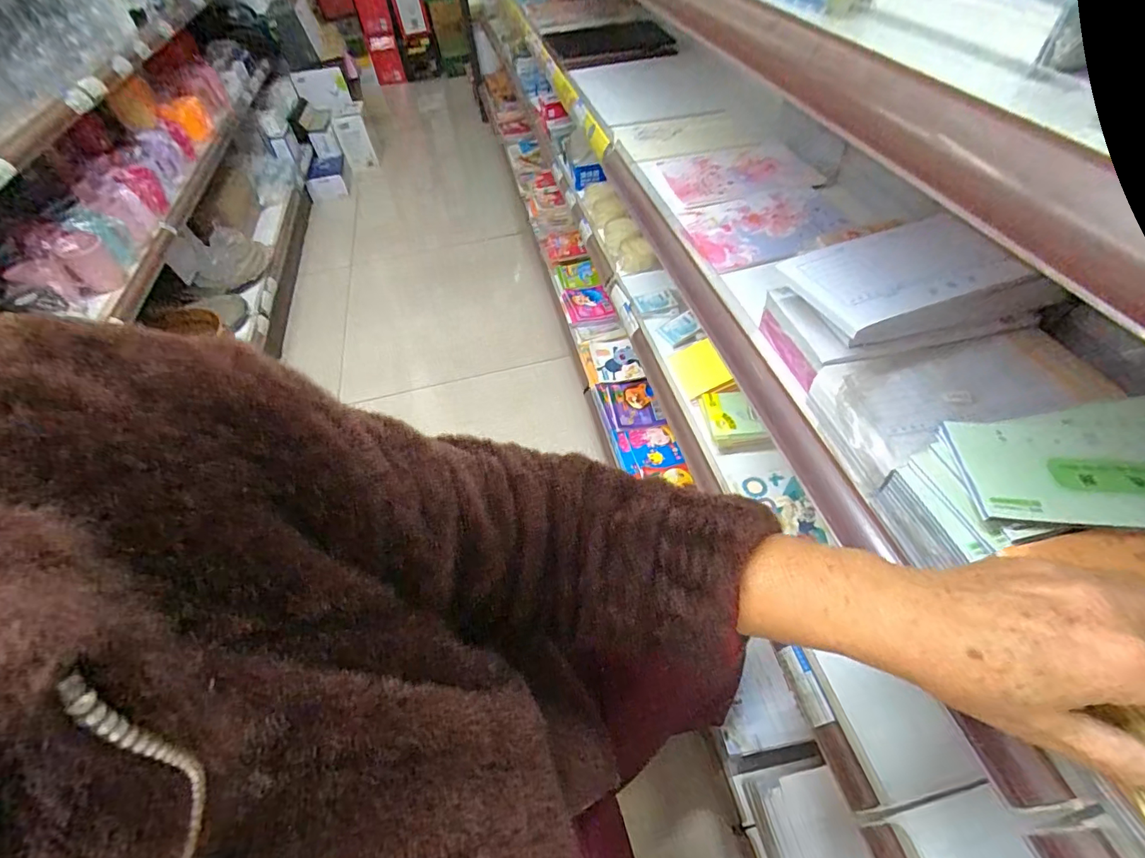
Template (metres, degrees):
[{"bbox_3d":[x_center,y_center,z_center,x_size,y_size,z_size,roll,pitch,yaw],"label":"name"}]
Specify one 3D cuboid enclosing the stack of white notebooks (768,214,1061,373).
[{"bbox_3d":[0.292,-0.125,0.442,0.196,0.057,0.111,-15,52,-6],"label":"stack of white notebooks"}]

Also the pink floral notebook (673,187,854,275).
[{"bbox_3d":[0.260,-0.270,0.638,0.218,0.006,0.149,-16,52,-7],"label":"pink floral notebook"}]

